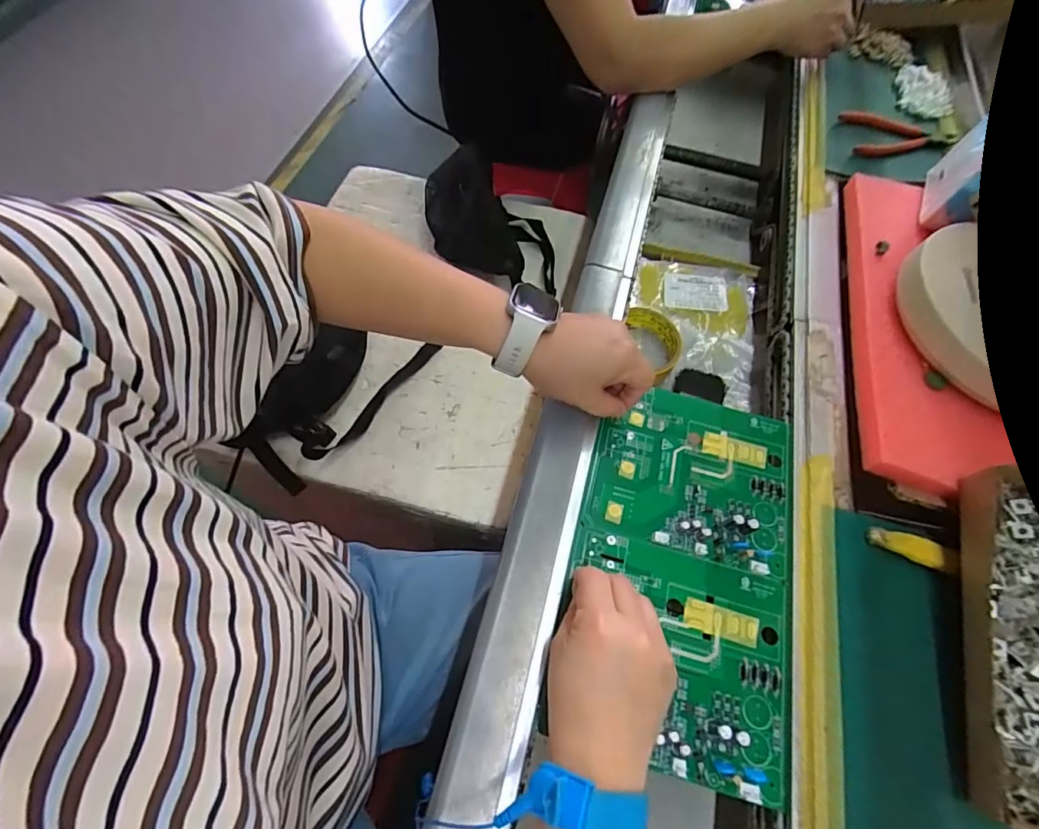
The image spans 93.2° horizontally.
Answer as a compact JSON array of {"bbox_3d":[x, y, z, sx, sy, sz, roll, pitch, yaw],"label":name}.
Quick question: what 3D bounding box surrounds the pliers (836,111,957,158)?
[{"bbox_3d":[0.478,-0.355,0.616,0.144,0.017,0.074,-4,63,-5],"label":"pliers"}]

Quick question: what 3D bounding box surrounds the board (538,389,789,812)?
[{"bbox_3d":[0.124,0.103,0.369,0.157,0.013,0.274,15,63,5],"label":"board"}]

